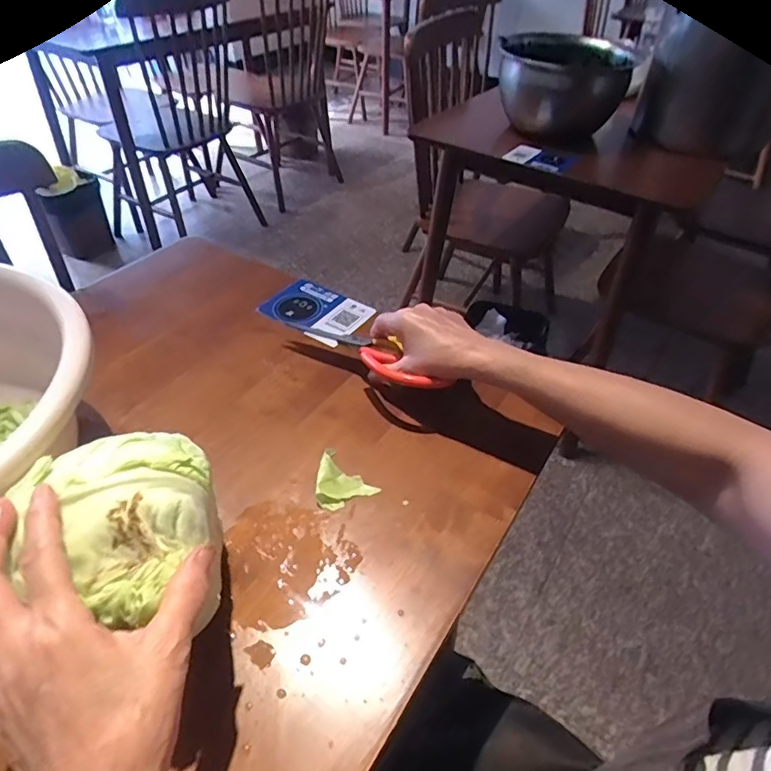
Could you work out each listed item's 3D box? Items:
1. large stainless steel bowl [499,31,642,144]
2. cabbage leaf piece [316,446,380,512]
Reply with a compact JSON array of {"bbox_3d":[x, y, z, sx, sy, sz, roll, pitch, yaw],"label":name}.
[{"bbox_3d":[0.353,-0.605,1.060,0.252,0.154,0.239,11,44,7],"label":"large stainless steel bowl"},{"bbox_3d":[-0.043,0.086,0.459,0.059,0.013,0.045,33,50,27],"label":"cabbage leaf piece"}]

